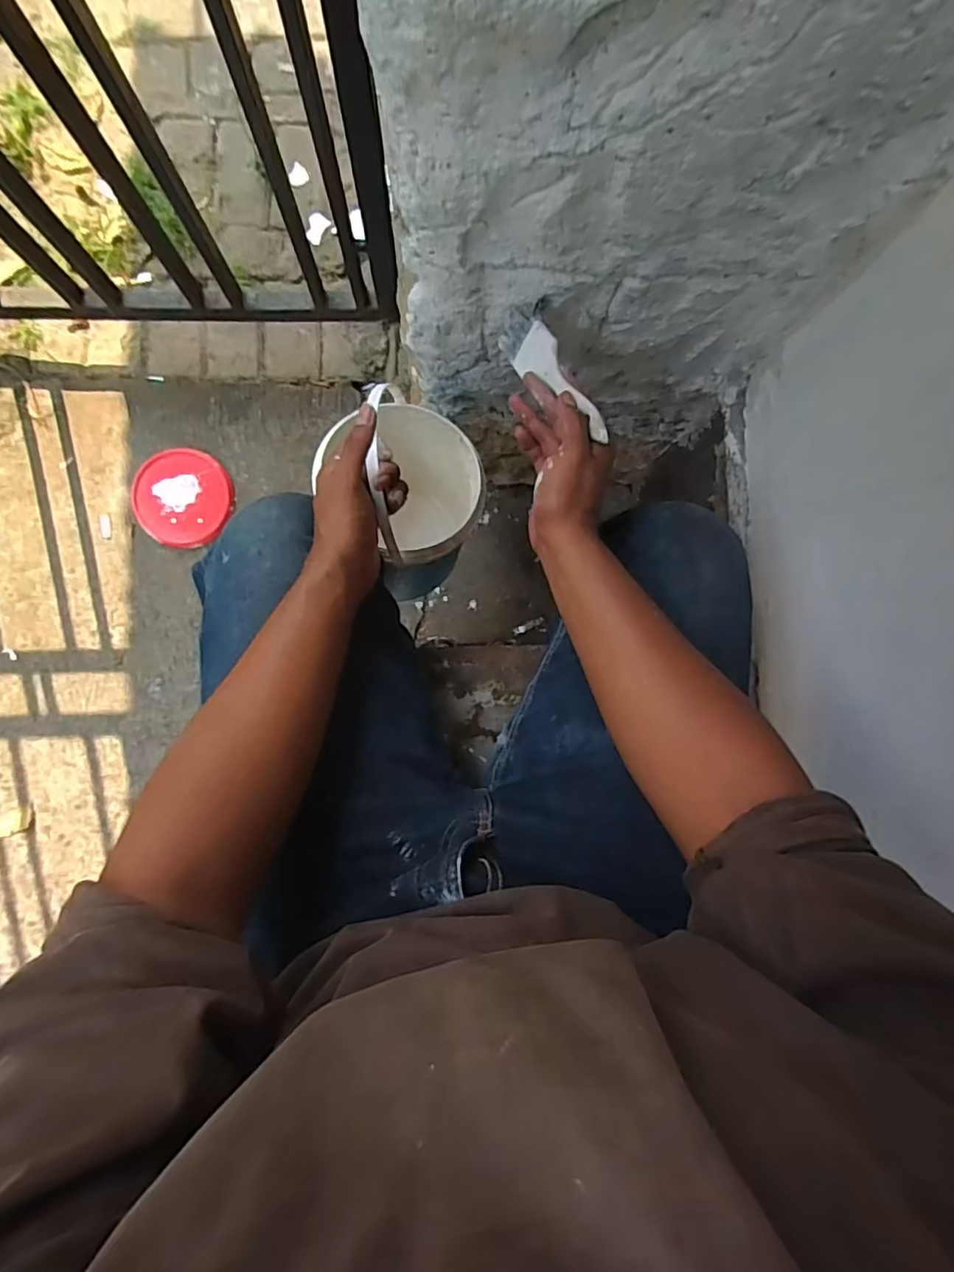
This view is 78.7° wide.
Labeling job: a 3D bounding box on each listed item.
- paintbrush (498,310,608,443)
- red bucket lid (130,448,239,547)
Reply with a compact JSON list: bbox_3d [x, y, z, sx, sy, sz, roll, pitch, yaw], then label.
[{"bbox_3d":[0.069,-0.239,0.541,0.015,0.049,0.184,-6,60,-33],"label":"paintbrush"},{"bbox_3d":[-0.559,-0.264,1.108,0.190,0.024,0.176,0,90,-2],"label":"red bucket lid"}]

